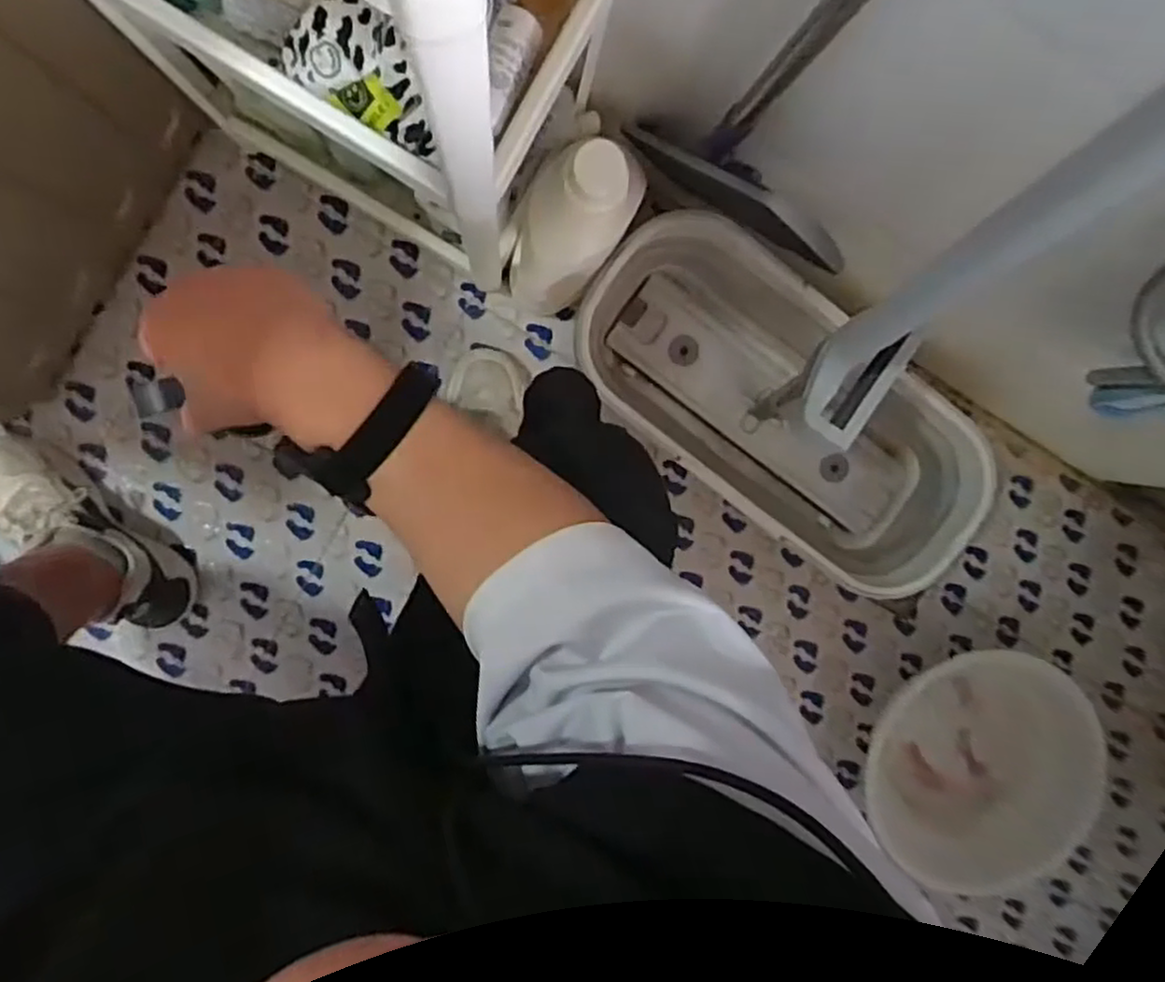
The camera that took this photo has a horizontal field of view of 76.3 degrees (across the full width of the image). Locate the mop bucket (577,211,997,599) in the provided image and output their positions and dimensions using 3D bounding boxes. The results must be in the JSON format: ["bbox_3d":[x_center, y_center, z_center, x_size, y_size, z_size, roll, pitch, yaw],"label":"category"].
[{"bbox_3d":[0.262,-0.099,0.970,0.587,0.155,0.268,35,91,-8],"label":"mop bucket"}]

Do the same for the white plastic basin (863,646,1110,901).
[{"bbox_3d":[0.567,0.395,1.058,0.264,0.110,0.329,44,89,-8],"label":"white plastic basin"}]

